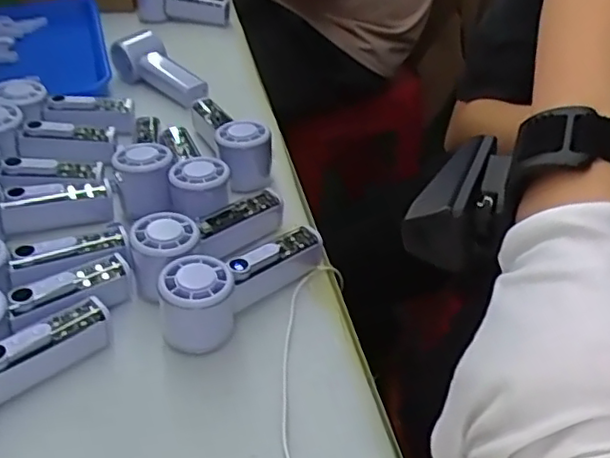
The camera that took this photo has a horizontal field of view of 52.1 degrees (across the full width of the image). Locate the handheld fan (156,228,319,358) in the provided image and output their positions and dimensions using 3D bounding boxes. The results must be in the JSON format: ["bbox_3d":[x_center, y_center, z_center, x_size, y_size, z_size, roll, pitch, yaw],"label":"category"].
[{"bbox_3d":[-0.054,0.038,0.522,0.052,0.061,0.146,30,46,29],"label":"handheld fan"}]

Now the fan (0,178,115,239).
[{"bbox_3d":[-0.263,-0.021,0.587,0.152,0.056,0.053,-1,38,-26],"label":"fan"}]

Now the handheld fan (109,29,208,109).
[{"bbox_3d":[-0.193,-0.210,0.821,0.075,0.056,0.142,-22,45,-27],"label":"handheld fan"}]

